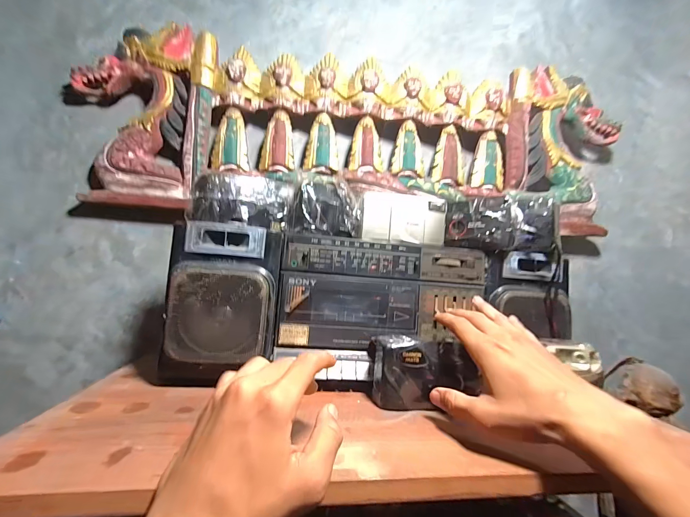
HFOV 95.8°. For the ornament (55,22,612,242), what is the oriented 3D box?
[{"bbox_3d":[0.038,-0.224,0.565,0.892,0.294,0.055,4,-5,-4],"label":"ornament"}]

